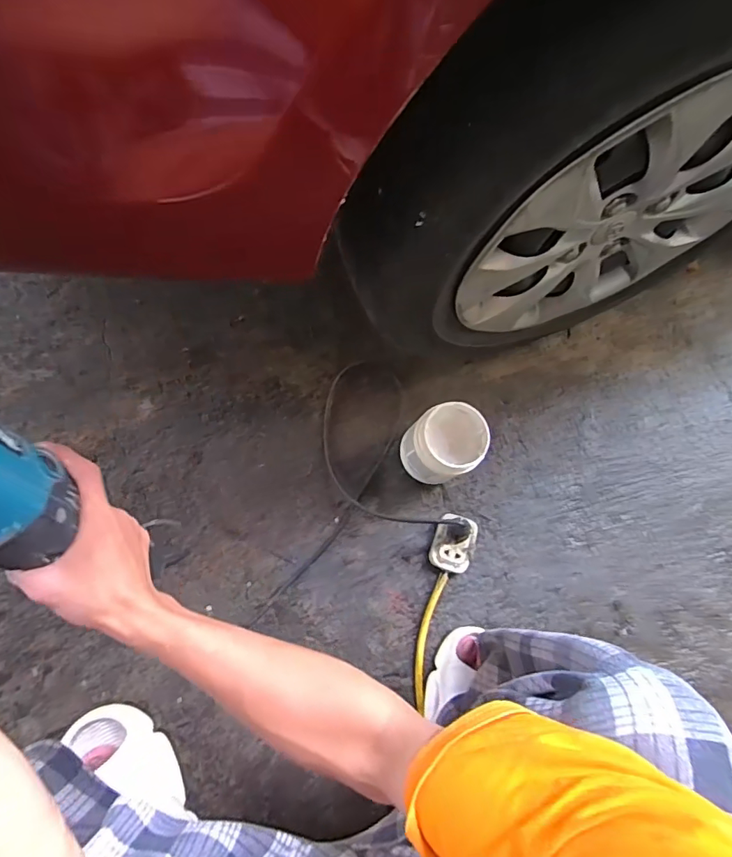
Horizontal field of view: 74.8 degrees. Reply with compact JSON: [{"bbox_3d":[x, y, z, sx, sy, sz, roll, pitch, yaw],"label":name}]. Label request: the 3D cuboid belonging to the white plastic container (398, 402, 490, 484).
[{"bbox_3d":[0.110,0.026,0.697,0.105,0.131,0.098,-27,77,-9],"label":"white plastic container"}]

